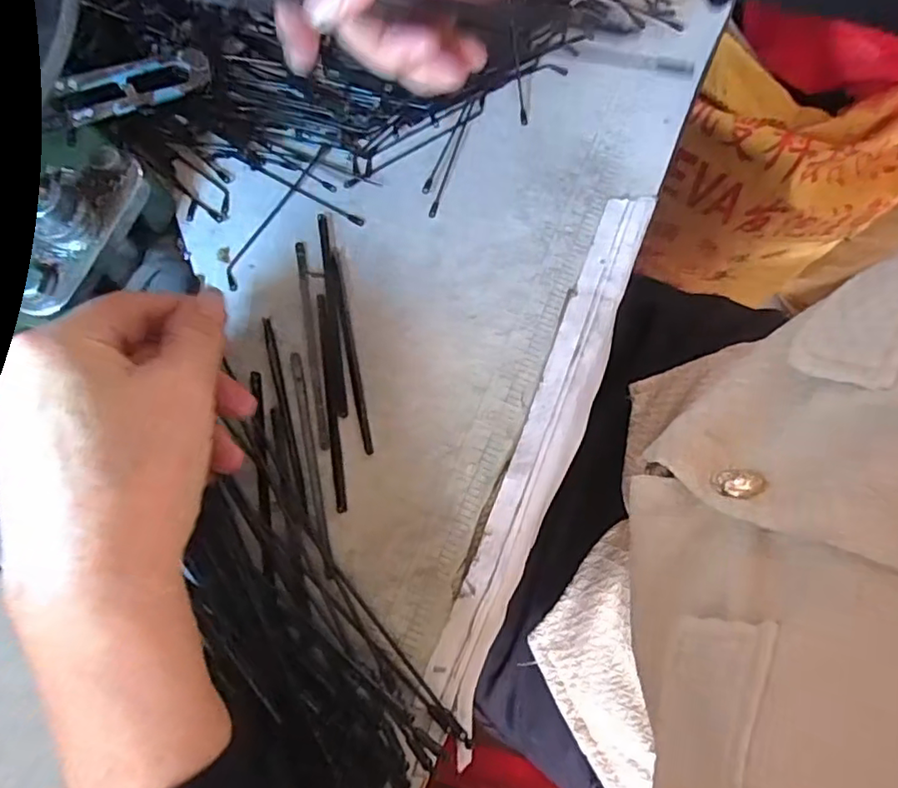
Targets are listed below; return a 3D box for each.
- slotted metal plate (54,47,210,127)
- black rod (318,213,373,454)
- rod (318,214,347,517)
[{"bbox_3d":[-0.147,-0.146,0.281,0.068,0.009,0.020,-31,80,-21],"label":"slotted metal plate"},{"bbox_3d":[-0.048,-0.030,0.275,0.005,0.005,0.117,-13,76,-3],"label":"black rod"},{"bbox_3d":[-0.053,0.002,0.267,0.005,0.004,0.098,-9,76,-2],"label":"rod"}]

